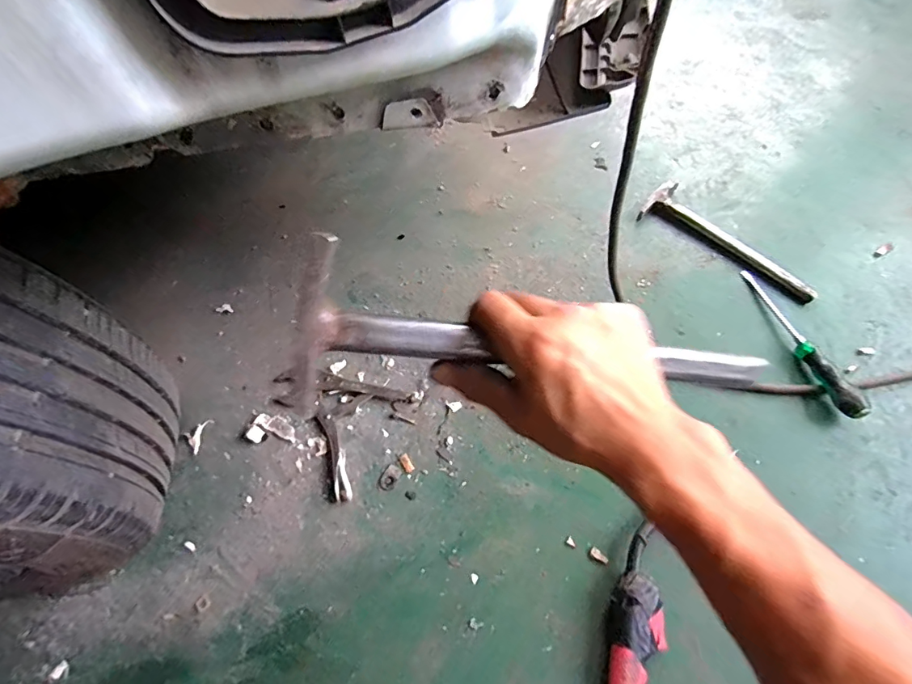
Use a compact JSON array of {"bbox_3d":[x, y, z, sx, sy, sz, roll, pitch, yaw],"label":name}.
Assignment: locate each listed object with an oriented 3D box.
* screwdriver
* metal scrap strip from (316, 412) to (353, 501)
[{"bbox_3d":[0.499,-0.010,0.655,0.025,0.041,0.256,-14,63,-3],"label":"screwdriver"},{"bbox_3d":[-0.165,0.153,0.616,0.024,0.014,0.124,-17,64,-9],"label":"metal scrap strip"}]

